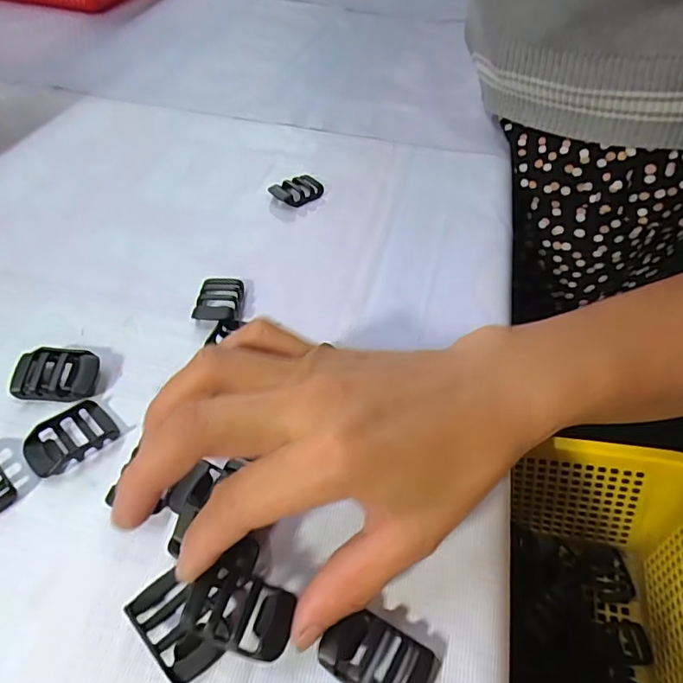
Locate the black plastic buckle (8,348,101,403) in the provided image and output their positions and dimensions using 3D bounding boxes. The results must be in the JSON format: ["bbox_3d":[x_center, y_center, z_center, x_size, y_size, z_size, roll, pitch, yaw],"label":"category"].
[{"bbox_3d":[-0.145,0.017,0.264,0.036,0.011,0.028,0,48,-3],"label":"black plastic buckle"}]

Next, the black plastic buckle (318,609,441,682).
[{"bbox_3d":[0.013,0.115,0.188,0.039,0.007,0.025,25,52,19],"label":"black plastic buckle"}]

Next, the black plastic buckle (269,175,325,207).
[{"bbox_3d":[-0.031,-0.113,0.386,0.039,0.006,0.028,-35,58,-29],"label":"black plastic buckle"}]

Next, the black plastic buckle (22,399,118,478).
[{"bbox_3d":[-0.128,0.045,0.244,0.039,0.006,0.026,-35,58,-29],"label":"black plastic buckle"}]

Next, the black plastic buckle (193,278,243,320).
[{"bbox_3d":[-0.072,-0.024,0.304,0.024,0.009,0.038,3,48,0],"label":"black plastic buckle"}]

